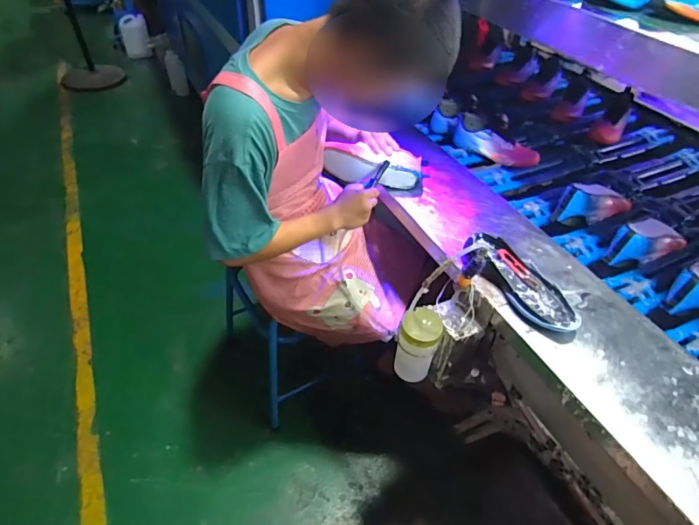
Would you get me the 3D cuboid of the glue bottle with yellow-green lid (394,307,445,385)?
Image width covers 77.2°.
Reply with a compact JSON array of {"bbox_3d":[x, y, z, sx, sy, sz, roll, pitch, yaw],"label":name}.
[{"bbox_3d":[0.129,0.157,0.842,0.079,0.139,0.078,16,45,11],"label":"glue bottle with yellow-green lid"}]

